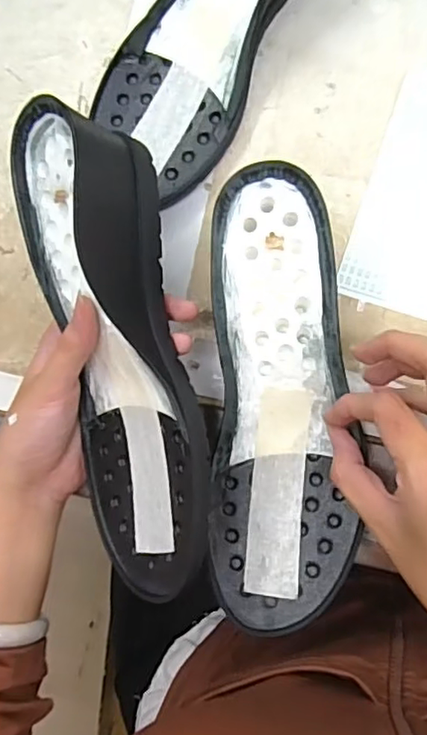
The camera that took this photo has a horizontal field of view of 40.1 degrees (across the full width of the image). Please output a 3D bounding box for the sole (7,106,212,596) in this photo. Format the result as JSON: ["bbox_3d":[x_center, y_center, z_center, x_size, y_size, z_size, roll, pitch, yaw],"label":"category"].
[{"bbox_3d":[-0.061,-0.006,0.313,0.094,0.057,0.251,-13,85,45],"label":"sole"}]

